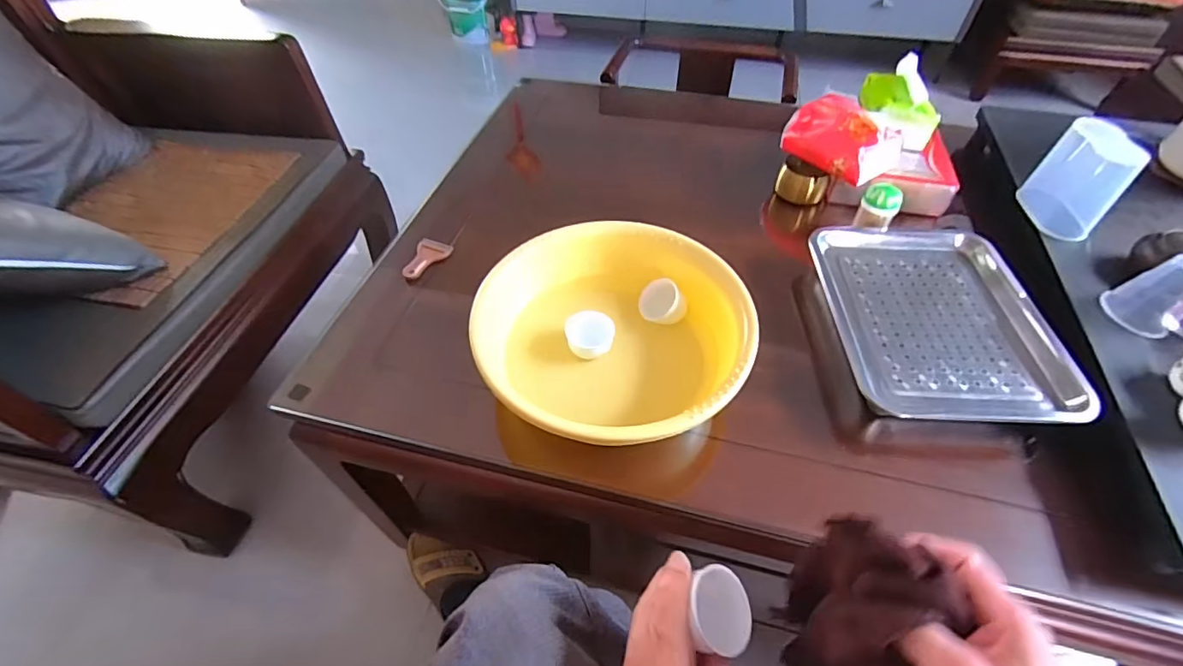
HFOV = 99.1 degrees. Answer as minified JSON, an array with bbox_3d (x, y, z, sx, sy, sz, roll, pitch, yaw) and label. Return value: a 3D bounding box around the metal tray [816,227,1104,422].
[{"bbox_3d":[0.397,-0.029,0.596,0.226,0.022,0.287,2,51,3],"label":"metal tray"}]

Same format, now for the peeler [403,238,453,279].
[{"bbox_3d":[-0.234,-0.103,0.709,0.050,0.006,0.077,15,53,13],"label":"peeler"}]

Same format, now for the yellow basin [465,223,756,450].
[{"bbox_3d":[0.025,0.001,0.568,0.285,0.089,0.271,-1,51,1],"label":"yellow basin"}]

